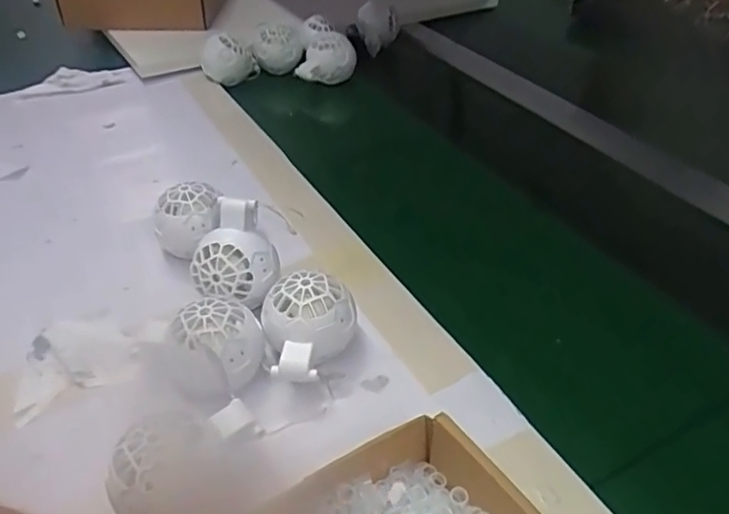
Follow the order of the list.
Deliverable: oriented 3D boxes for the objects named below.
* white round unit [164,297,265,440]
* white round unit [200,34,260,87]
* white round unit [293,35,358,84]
[{"bbox_3d":[-0.087,0.072,0.373,0.062,0.053,0.088,-15,42,-20],"label":"white round unit"},{"bbox_3d":[-0.180,-0.258,0.792,0.069,0.074,0.072,-8,40,-12],"label":"white round unit"},{"bbox_3d":[-0.050,-0.256,0.791,0.070,0.057,0.055,7,39,6],"label":"white round unit"}]

